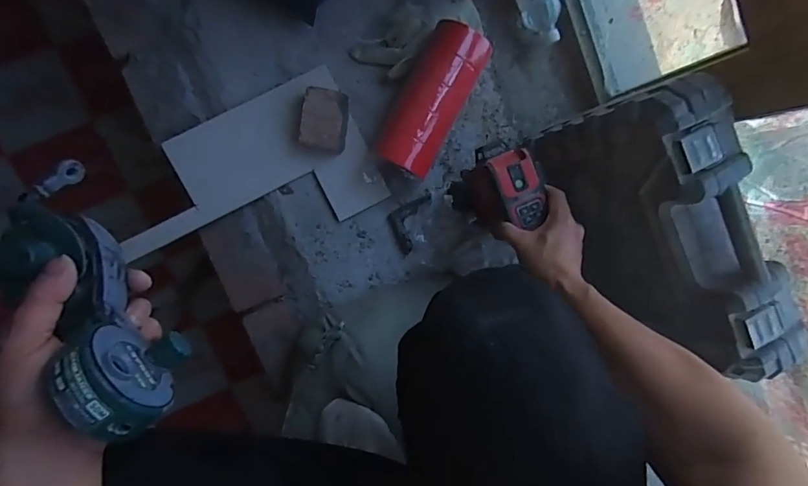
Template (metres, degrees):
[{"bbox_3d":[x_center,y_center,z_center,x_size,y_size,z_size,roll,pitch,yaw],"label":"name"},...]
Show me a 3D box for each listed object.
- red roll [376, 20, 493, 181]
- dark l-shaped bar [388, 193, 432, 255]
[{"bbox_3d":[0.043,-0.232,0.715,0.099,0.079,0.239,27,93,-9],"label":"red roll"},{"bbox_3d":[0.003,-0.041,0.775,0.057,0.007,0.109,20,94,-8],"label":"dark l-shaped bar"}]

